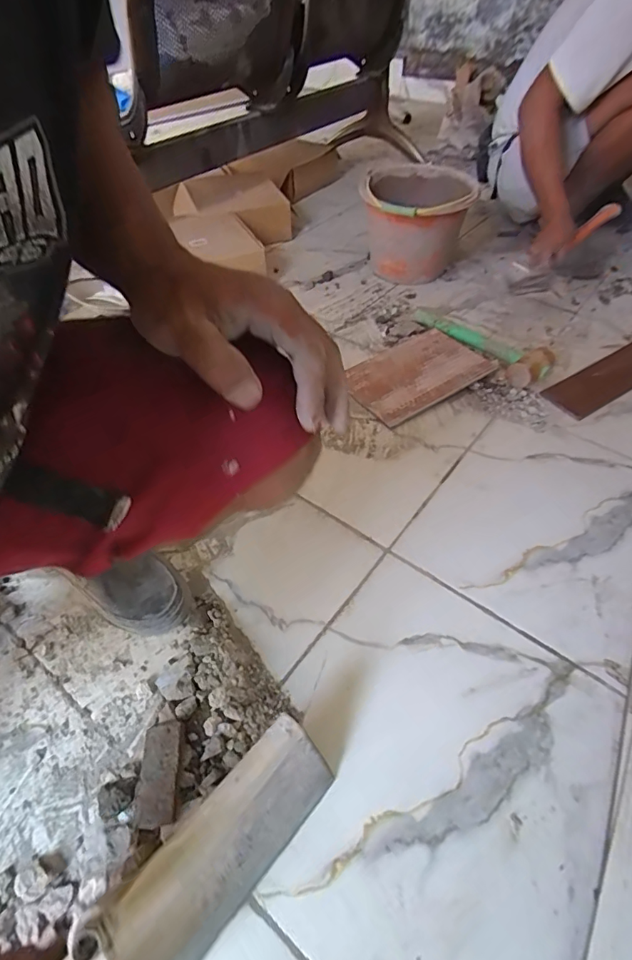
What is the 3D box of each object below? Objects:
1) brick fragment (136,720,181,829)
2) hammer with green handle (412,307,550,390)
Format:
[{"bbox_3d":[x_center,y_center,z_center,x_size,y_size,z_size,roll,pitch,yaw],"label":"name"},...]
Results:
[{"bbox_3d":[-0.162,0.302,0.489,0.040,0.013,0.090,-5,50,-2],"label":"brick fragment"},{"bbox_3d":[0.334,-0.292,0.975,0.096,0.059,0.323,-30,56,-21],"label":"hammer with green handle"}]

